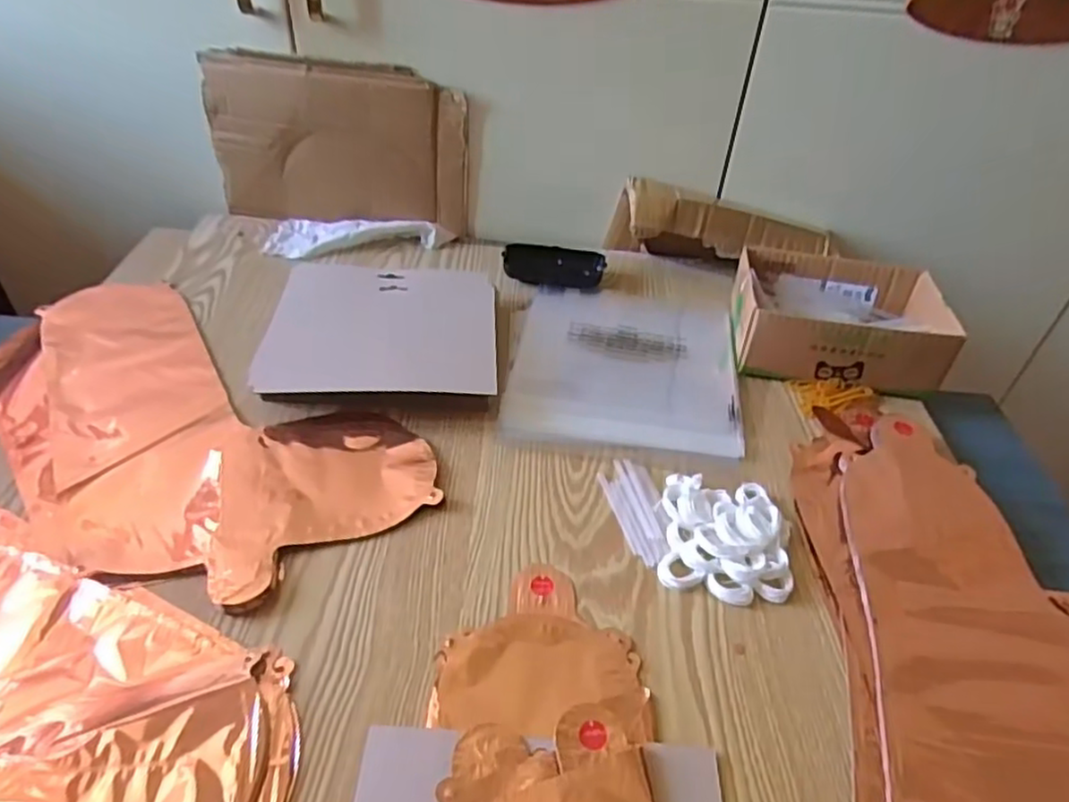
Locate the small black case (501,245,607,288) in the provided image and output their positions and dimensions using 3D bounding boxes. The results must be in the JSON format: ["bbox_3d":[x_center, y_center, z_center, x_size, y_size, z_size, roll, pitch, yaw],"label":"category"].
[{"bbox_3d":[0.022,-0.150,0.757,0.109,0.024,0.046,8,40,3],"label":"small black case"}]

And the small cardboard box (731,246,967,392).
[{"bbox_3d":[0.285,-0.078,0.654,0.177,0.065,0.134,7,40,2],"label":"small cardboard box"}]

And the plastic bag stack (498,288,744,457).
[{"bbox_3d":[0.088,-0.044,0.647,0.201,0.009,0.245,8,40,4],"label":"plastic bag stack"}]

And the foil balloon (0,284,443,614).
[{"bbox_3d":[-0.293,0.007,0.551,0.415,0.010,0.223,33,47,28],"label":"foil balloon"}]

